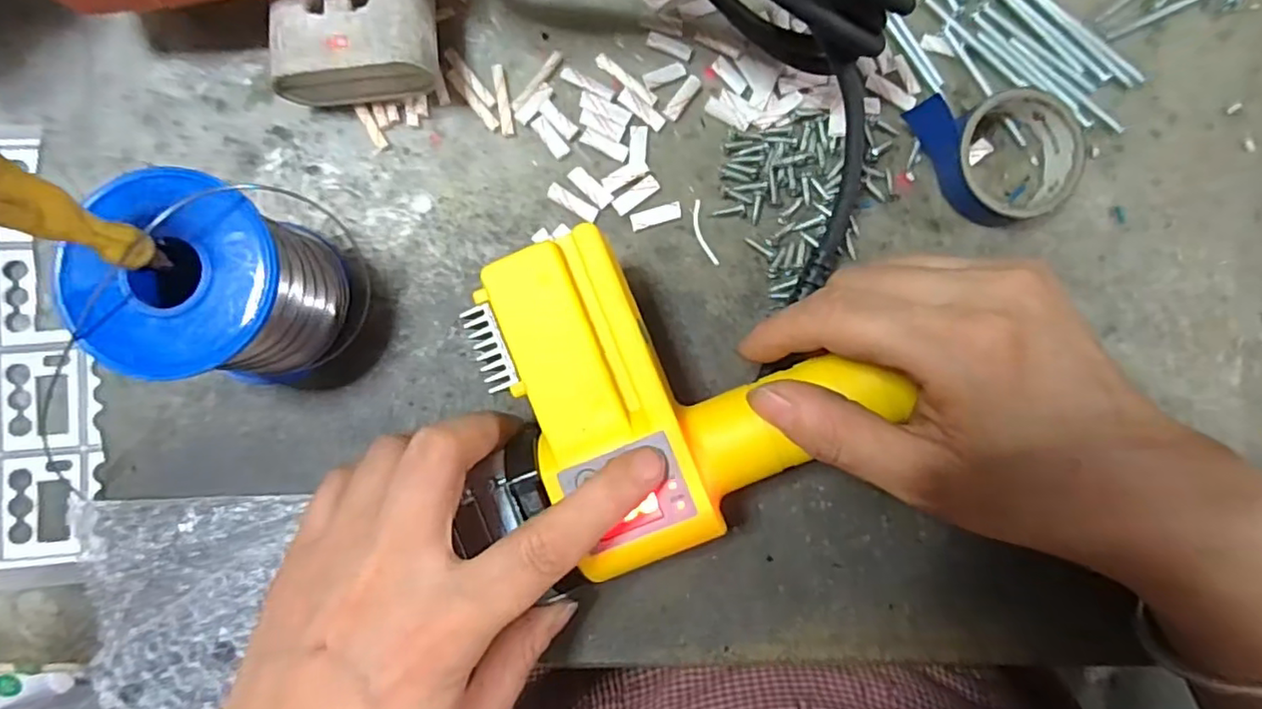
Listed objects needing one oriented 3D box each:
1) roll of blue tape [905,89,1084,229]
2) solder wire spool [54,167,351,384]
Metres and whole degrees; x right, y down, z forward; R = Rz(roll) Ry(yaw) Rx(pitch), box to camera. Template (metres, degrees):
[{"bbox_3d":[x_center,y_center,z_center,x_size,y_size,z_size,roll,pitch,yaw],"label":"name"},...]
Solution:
[{"bbox_3d":[0.153,-0.084,0.259,0.056,0.022,0.059,0,87,-3],"label":"roll of blue tape"},{"bbox_3d":[-0.141,-0.022,0.220,0.055,0.070,0.062,37,86,0],"label":"solder wire spool"}]

